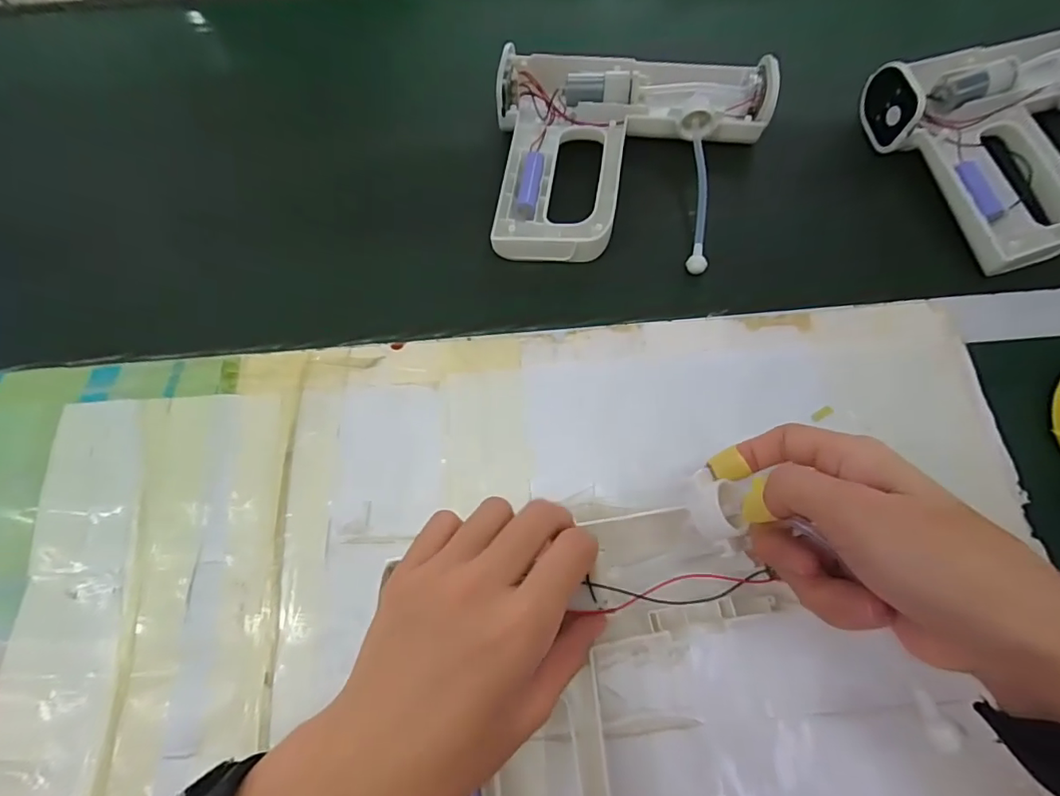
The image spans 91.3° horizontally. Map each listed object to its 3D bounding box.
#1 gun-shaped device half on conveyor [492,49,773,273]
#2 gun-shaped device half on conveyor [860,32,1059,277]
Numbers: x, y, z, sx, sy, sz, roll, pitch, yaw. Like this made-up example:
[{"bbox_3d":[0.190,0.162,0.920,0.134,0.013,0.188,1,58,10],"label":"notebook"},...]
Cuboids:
[{"bbox_3d":[0.079,-0.187,0.403,0.216,0.043,0.192,3,69,2],"label":"gun-shaped device half on conveyor"},{"bbox_3d":[0.407,-0.208,0.407,0.227,0.048,0.195,-19,70,-6],"label":"gun-shaped device half on conveyor"}]

